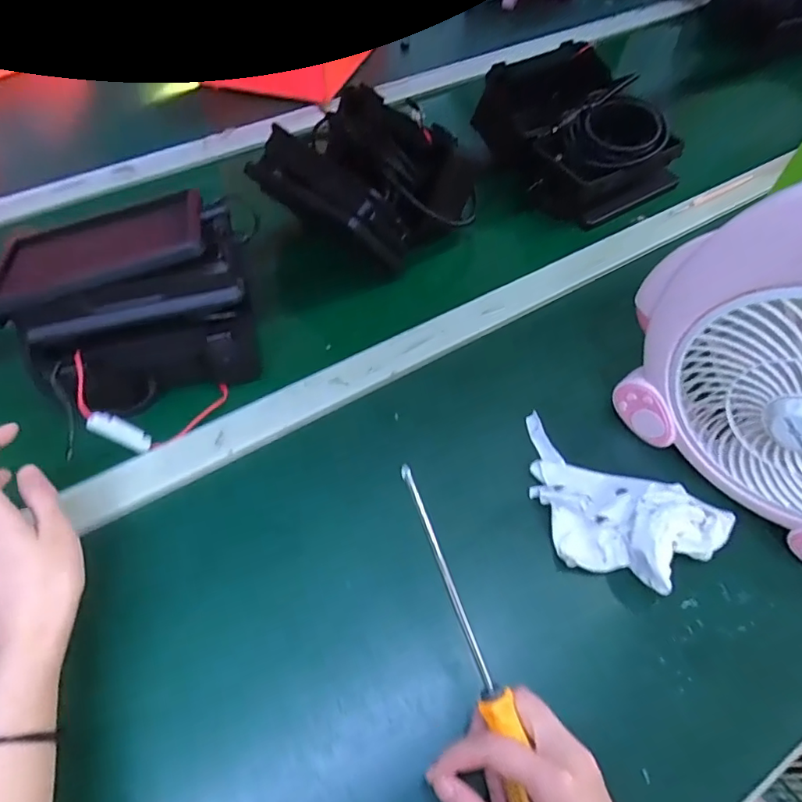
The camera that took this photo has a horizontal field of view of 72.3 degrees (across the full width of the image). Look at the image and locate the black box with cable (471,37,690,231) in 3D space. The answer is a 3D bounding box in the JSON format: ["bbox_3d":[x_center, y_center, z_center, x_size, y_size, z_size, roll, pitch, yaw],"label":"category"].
[{"bbox_3d":[0.232,-0.345,0.711,0.207,0.111,0.227,-31,61,-20],"label":"black box with cable"}]

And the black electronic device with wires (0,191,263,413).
[{"bbox_3d":[-0.225,-0.079,0.474,0.176,0.156,0.119,-22,60,-16],"label":"black electronic device with wires"}]

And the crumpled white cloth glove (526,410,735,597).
[{"bbox_3d":[0.169,0.083,0.444,0.177,0.048,0.109,28,59,16],"label":"crumpled white cloth glove"}]

